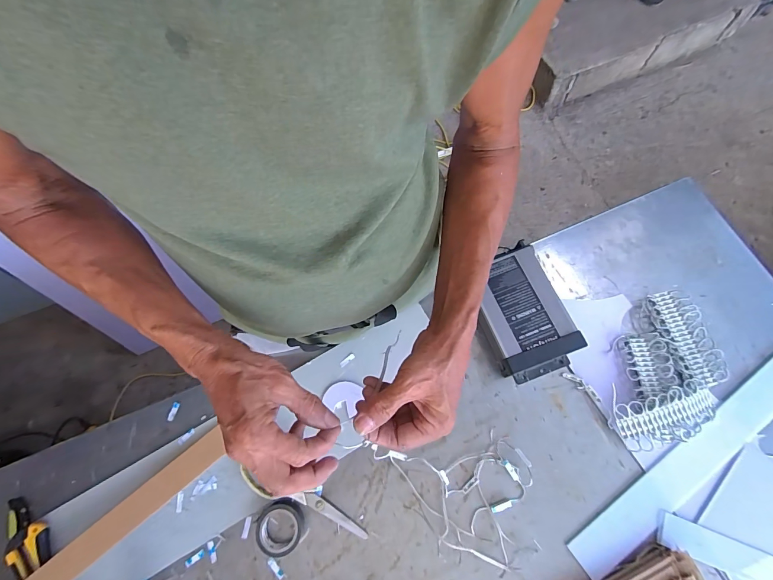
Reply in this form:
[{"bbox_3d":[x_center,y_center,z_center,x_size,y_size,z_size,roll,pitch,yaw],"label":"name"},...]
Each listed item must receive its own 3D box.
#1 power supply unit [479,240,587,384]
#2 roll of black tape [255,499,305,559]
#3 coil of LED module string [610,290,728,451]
[{"bbox_3d":[0.191,0.036,0.509,0.115,0.052,0.179,-20,73,-5],"label":"power supply unit"},{"bbox_3d":[-0.140,0.309,0.449,0.062,0.021,0.058,0,72,1],"label":"roll of black tape"},{"bbox_3d":[0.399,0.111,0.496,0.138,0.030,0.234,15,73,6],"label":"coil of LED module string"}]

